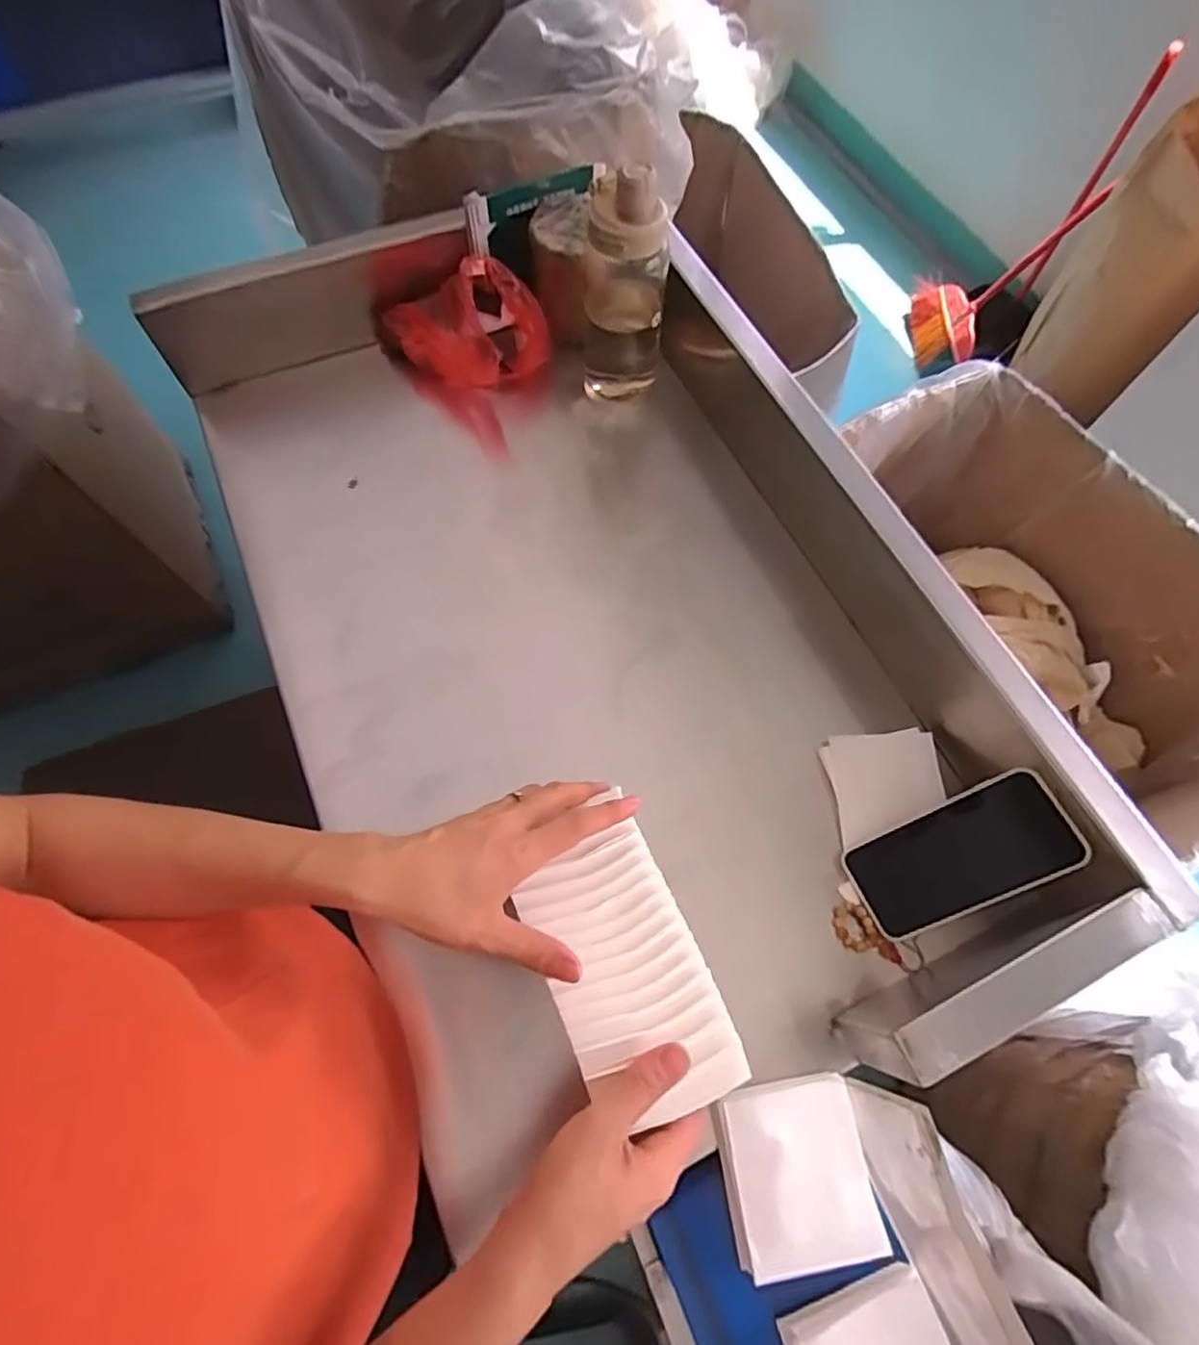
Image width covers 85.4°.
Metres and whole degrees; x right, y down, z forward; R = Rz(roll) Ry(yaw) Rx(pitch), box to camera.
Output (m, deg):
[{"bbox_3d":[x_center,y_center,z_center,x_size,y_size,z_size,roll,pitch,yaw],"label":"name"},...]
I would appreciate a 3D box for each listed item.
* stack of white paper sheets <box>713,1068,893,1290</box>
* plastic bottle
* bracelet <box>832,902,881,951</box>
[{"bbox_3d":[0.128,0.325,0.423,0.092,0.021,0.098,-9,67,-5],"label":"stack of white paper sheets"},{"bbox_3d":[0.025,-0.371,0.641,0.078,0.222,0.072,-1,64,-3],"label":"plastic bottle"},{"bbox_3d":[0.197,0.197,0.502,0.028,0.007,0.035,-18,68,-9],"label":"bracelet"}]

